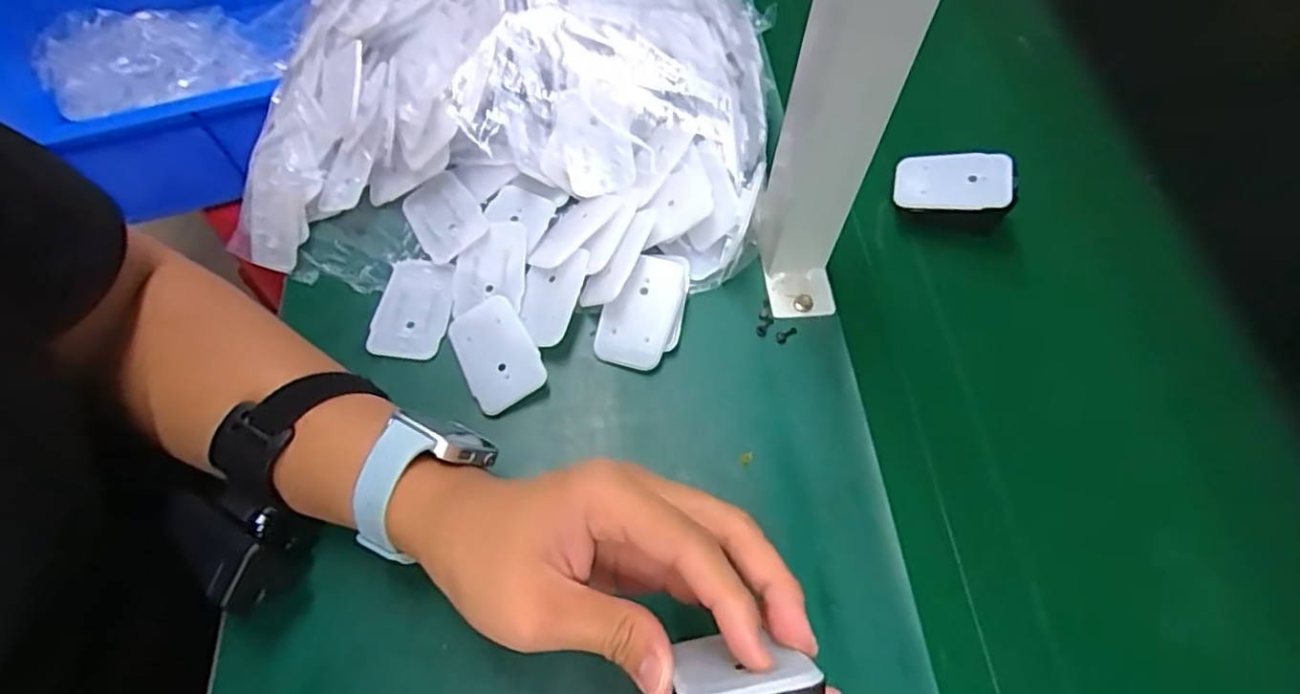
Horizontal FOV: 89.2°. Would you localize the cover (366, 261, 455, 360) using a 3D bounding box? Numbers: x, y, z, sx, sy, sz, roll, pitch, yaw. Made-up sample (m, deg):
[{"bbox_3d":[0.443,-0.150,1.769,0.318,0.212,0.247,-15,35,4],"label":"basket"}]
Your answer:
[{"bbox_3d":[-0.147,-0.024,0.411,0.046,0.004,0.069,3,63,2],"label":"cover"}]

